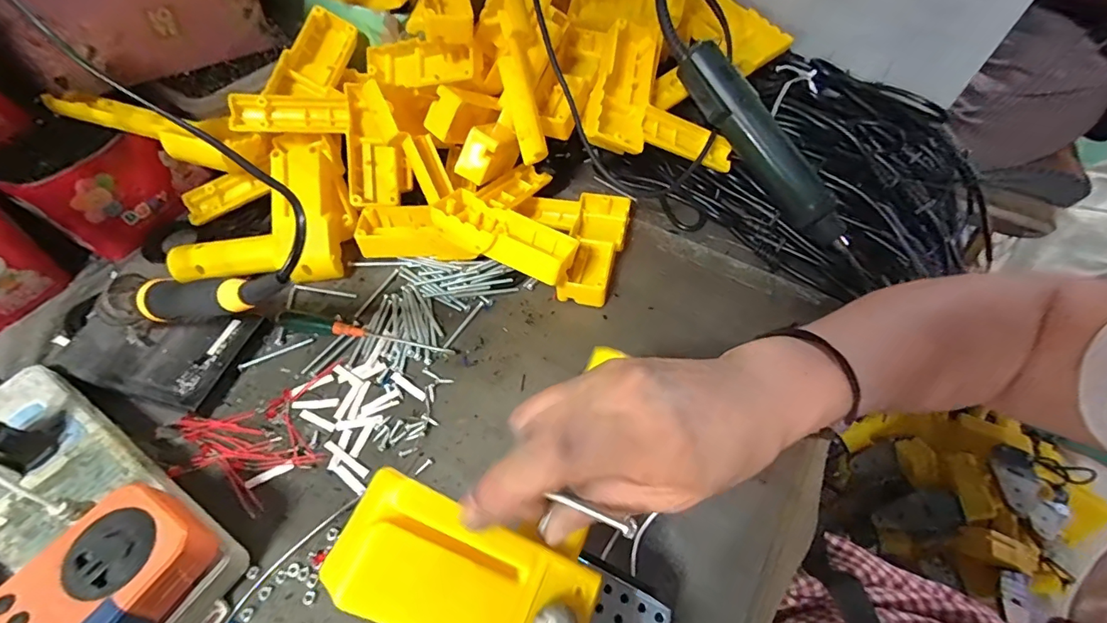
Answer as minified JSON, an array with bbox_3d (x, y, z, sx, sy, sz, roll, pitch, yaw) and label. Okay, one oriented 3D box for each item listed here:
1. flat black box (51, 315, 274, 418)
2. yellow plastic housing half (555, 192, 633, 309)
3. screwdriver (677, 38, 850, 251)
[{"bbox_3d":[-0.304,0.027,0.373,0.124,0.020,0.081,13,56,8],"label":"flat black box"},{"bbox_3d":[0.038,-0.058,0.436,0.047,0.031,0.114,12,56,7],"label":"yellow plastic housing half"},{"bbox_3d":[0.192,-0.148,0.434,0.213,0.034,0.040,49,63,-6],"label":"screwdriver"}]

